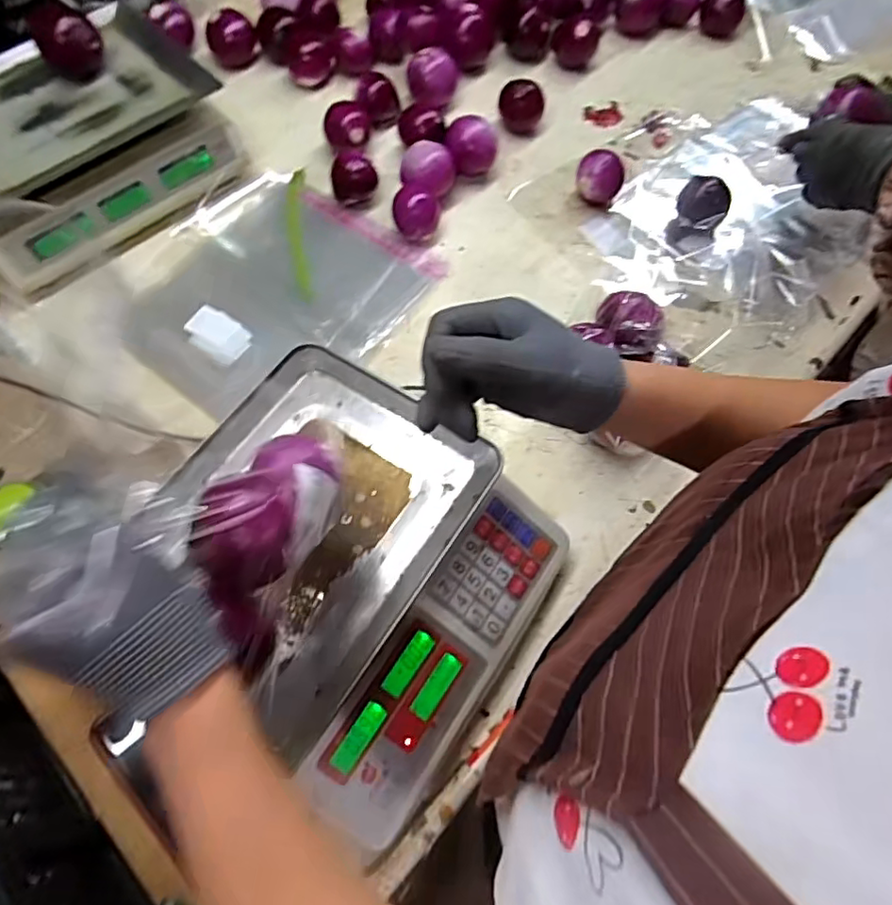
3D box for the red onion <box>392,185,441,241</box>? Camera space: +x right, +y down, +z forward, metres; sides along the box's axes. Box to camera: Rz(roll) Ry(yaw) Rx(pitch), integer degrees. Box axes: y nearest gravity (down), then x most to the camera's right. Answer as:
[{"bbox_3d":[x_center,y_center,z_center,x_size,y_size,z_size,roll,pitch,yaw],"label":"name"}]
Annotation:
[{"bbox_3d":[-0.038,-0.306,0.803,0.061,0.048,0.052,-2,65,1],"label":"red onion"}]

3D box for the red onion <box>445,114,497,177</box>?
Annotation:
[{"bbox_3d":[0.034,-0.409,0.840,0.069,0.060,0.057,6,65,4],"label":"red onion"}]

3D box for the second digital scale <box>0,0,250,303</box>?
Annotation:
[{"bbox_3d":[-0.486,-0.402,0.819,0.356,0.113,0.276,-42,71,-17],"label":"second digital scale"}]

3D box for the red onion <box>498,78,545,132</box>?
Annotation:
[{"bbox_3d":[0.106,-0.488,0.882,0.064,0.050,0.053,4,65,3],"label":"red onion"}]

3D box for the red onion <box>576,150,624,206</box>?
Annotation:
[{"bbox_3d":[0.201,-0.362,0.816,0.061,0.055,0.050,16,66,9],"label":"red onion"}]

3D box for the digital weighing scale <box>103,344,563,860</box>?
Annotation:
[{"bbox_3d":[-0.095,0.105,0.539,0.312,0.099,0.329,29,69,14],"label":"digital weighing scale"}]

